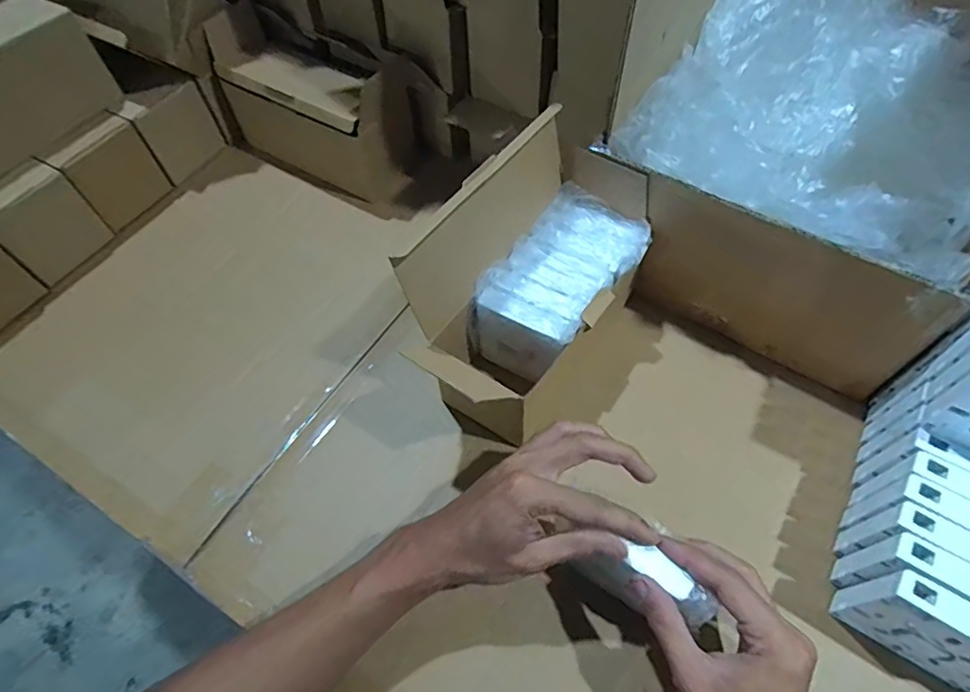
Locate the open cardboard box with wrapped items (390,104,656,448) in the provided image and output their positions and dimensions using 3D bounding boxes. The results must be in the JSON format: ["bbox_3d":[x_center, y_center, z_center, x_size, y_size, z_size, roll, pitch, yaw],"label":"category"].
[{"bbox_3d":[0.047,-0.057,0.478,0.123,0.172,0.241,31,64,21],"label":"open cardboard box with wrapped items"}]

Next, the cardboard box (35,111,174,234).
[{"bbox_3d":[-0.422,-0.197,0.617,0.042,0.091,0.093,24,62,17],"label":"cardboard box"}]

